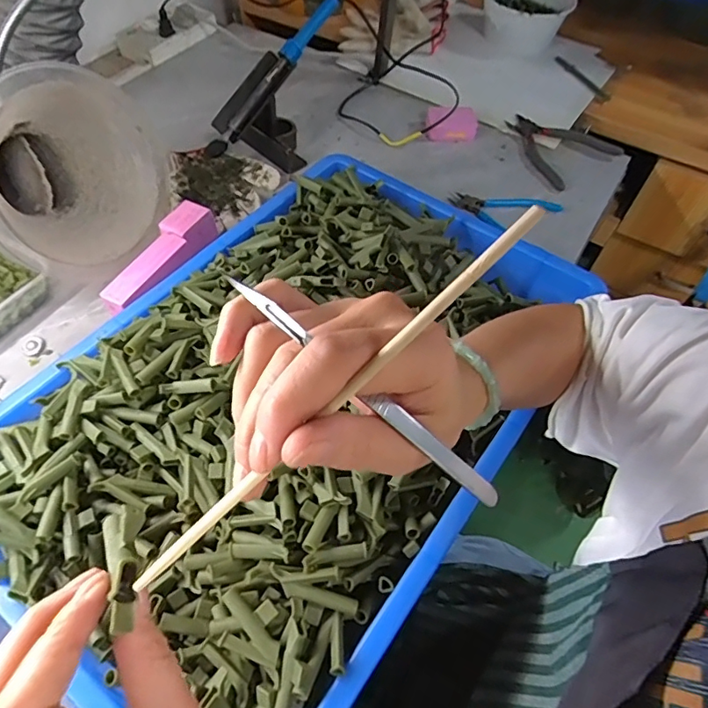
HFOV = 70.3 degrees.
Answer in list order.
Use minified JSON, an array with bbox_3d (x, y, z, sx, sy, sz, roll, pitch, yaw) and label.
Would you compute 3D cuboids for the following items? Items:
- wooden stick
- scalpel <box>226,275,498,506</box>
[{"bbox_3d":[-0.010,0.021,0.173,0.191,0.008,0.006,-44,63,10],"label":"wooden stick"},{"bbox_3d":[0.009,0.017,0.191,0.136,0.007,0.009,41,57,-17],"label":"scalpel"}]

